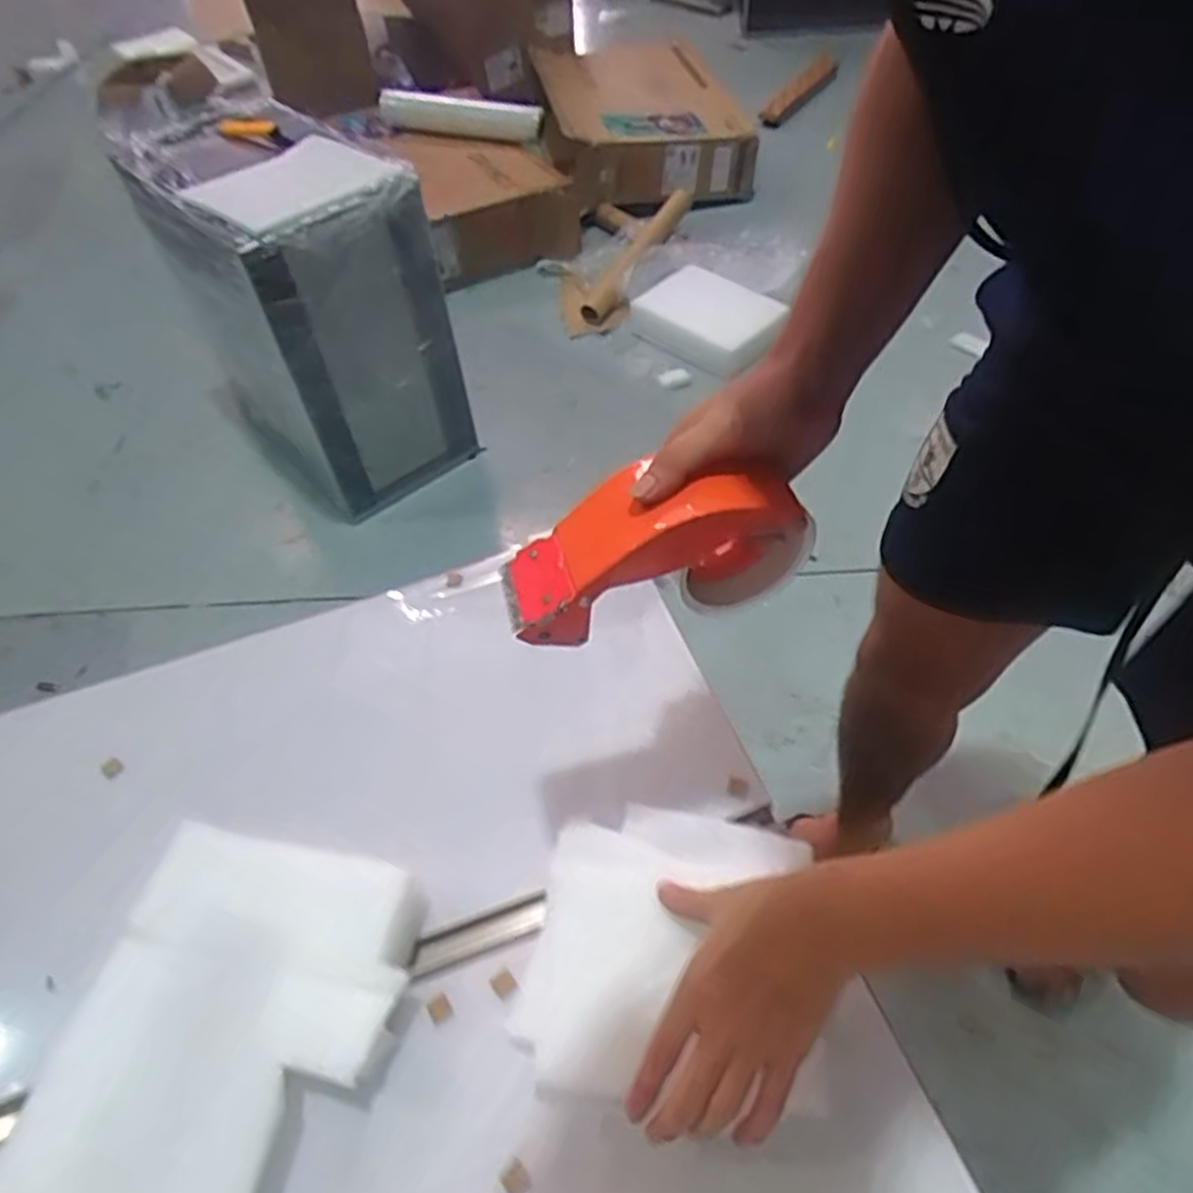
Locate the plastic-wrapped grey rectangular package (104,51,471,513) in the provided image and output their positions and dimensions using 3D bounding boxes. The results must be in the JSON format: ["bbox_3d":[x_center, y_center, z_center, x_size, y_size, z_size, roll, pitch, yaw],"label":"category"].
[{"bbox_3d":[-0.570,-0.560,1.517,0.389,0.664,0.478,-38,58,-22],"label":"plastic-wrapped grey rectangular package"}]

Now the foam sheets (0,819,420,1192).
[{"bbox_3d":[-0.240,0.287,0.513,0.192,0.055,0.237,10,54,12],"label":"foam sheets"}]

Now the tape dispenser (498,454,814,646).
[{"bbox_3d":[0.030,-0.032,0.455,0.172,0.084,0.070,-17,50,-10],"label":"tape dispenser"}]

